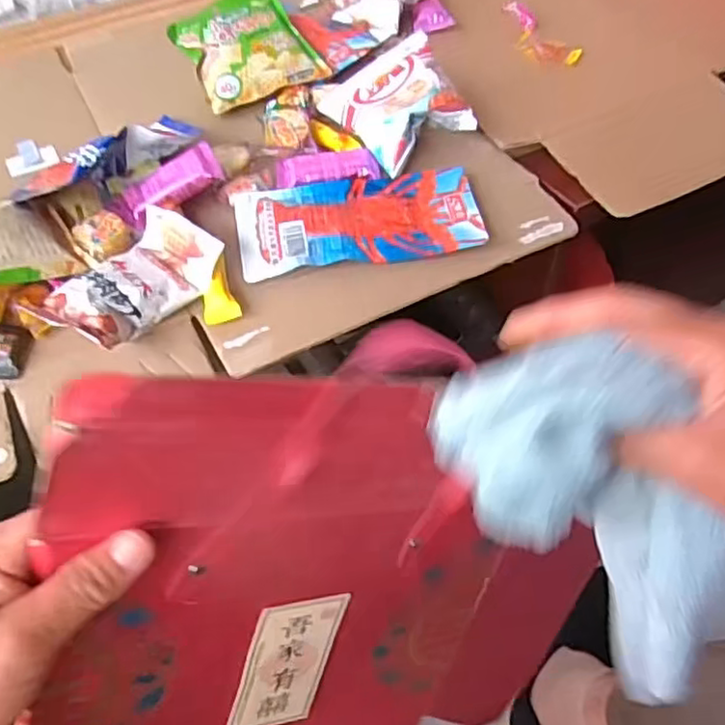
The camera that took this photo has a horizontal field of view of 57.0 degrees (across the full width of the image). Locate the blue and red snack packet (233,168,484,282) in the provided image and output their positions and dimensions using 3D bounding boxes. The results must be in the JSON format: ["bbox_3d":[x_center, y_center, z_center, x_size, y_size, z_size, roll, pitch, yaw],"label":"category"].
[{"bbox_3d":[-0.003,-0.120,0.560,0.199,0.014,0.099,-9,52,-5],"label":"blue and red snack packet"}]

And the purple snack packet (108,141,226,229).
[{"bbox_3d":[-0.164,-0.149,0.559,0.093,0.017,0.041,-33,57,-6],"label":"purple snack packet"}]

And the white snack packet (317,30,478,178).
[{"bbox_3d":[0.031,-0.237,0.611,0.104,0.054,0.109,-22,54,-15],"label":"white snack packet"}]

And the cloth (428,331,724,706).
[{"bbox_3d":[0.107,0.070,0.281,0.078,0.181,0.067,-12,38,47],"label":"cloth"}]

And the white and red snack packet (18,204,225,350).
[{"bbox_3d":[-0.173,-0.061,0.505,0.078,0.028,0.124,28,58,22],"label":"white and red snack packet"}]

